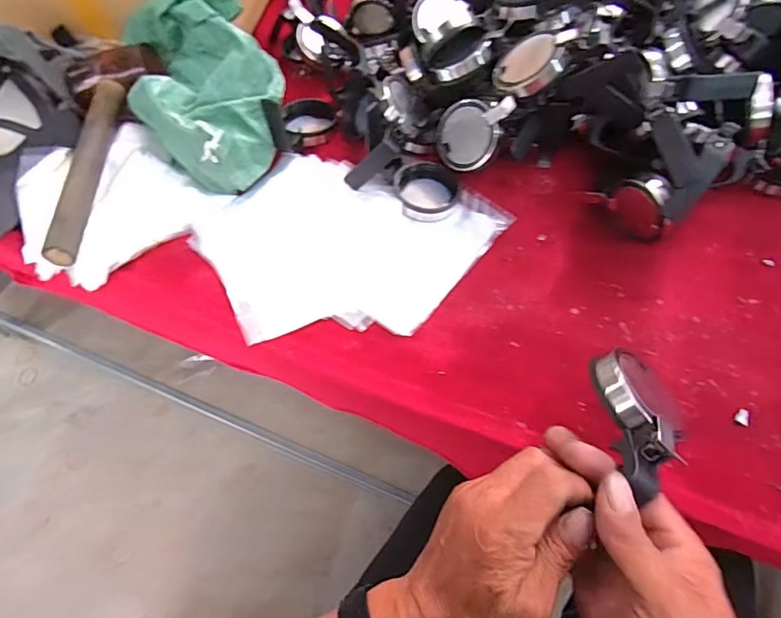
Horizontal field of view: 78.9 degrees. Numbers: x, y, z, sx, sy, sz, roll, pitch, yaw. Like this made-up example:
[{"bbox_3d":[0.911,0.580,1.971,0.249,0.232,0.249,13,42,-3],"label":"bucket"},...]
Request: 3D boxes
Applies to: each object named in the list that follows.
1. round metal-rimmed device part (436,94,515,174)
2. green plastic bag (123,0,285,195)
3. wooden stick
[{"bbox_3d":[0.084,-0.178,0.489,0.082,0.069,0.009,16,19,36],"label":"round metal-rimmed device part"},{"bbox_3d":[-0.189,-0.239,0.504,0.158,0.113,0.264,-27,63,-14],"label":"green plastic bag"},{"bbox_3d":[-0.305,-0.144,0.479,0.028,0.023,0.236,-5,61,-2],"label":"wooden stick"}]

